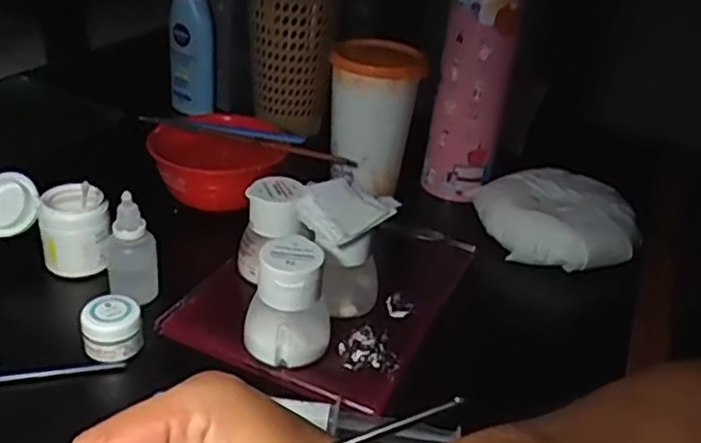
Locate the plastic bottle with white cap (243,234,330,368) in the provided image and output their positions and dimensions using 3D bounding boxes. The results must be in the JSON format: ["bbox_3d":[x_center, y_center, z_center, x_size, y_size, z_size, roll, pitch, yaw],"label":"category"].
[{"bbox_3d":[-0.036,0.047,0.404,0.048,0.067,0.037,5,30,-2],"label":"plastic bottle with white cap"}]

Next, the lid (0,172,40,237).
[{"bbox_3d":[-0.230,-0.011,0.468,0.044,0.006,0.043,-2,79,10],"label":"lid"}]

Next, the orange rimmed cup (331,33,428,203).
[{"bbox_3d":[0.019,-0.087,0.585,0.072,0.111,0.076,10,30,6],"label":"orange rimmed cup"}]

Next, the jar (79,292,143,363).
[{"bbox_3d":[-0.139,0.062,0.407,0.033,0.027,0.030,5,30,-3],"label":"jar"}]

